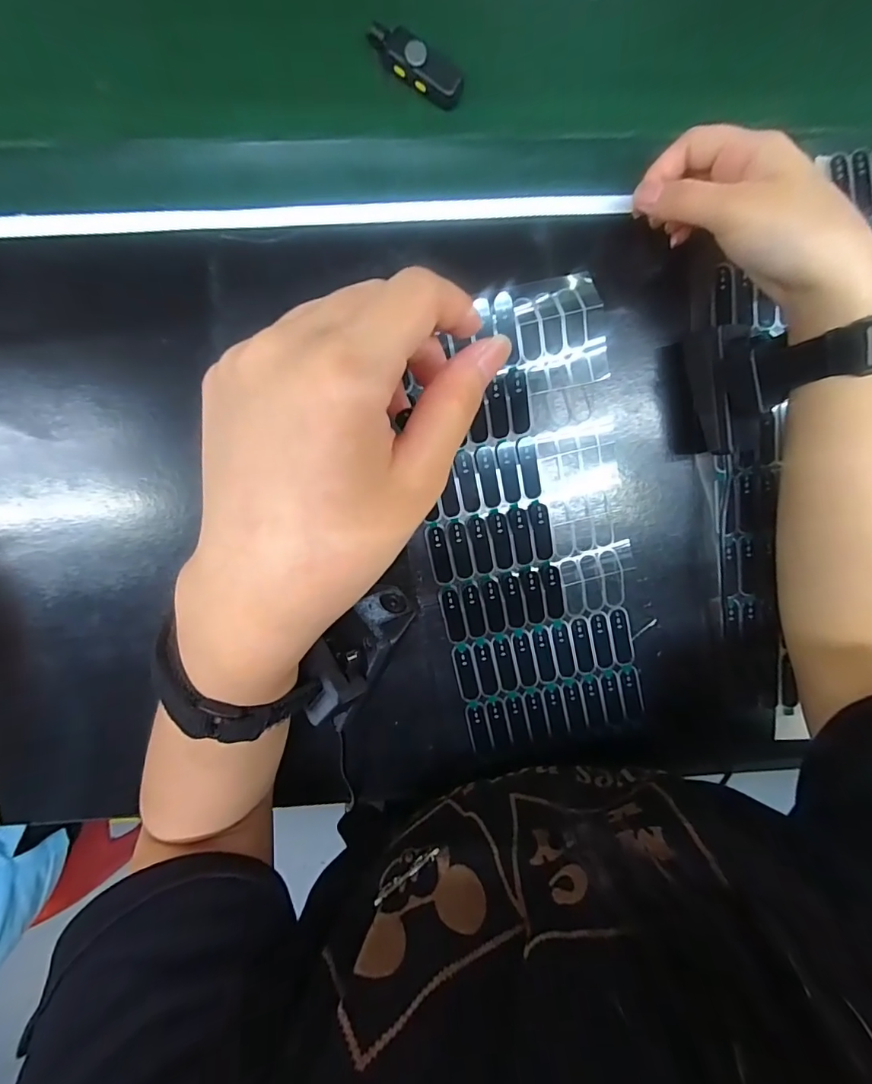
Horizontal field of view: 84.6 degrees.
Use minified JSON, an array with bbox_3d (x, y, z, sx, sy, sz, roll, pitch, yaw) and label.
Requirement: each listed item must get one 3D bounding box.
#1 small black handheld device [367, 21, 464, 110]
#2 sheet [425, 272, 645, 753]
[{"bbox_3d":[-0.011,-0.269,0.270,0.057,0.010,0.019,32,96,-6],"label":"small black handheld device"},{"bbox_3d":[0.060,-0.004,0.302,0.122,0.011,0.282,-10,100,-3],"label":"sheet"}]

